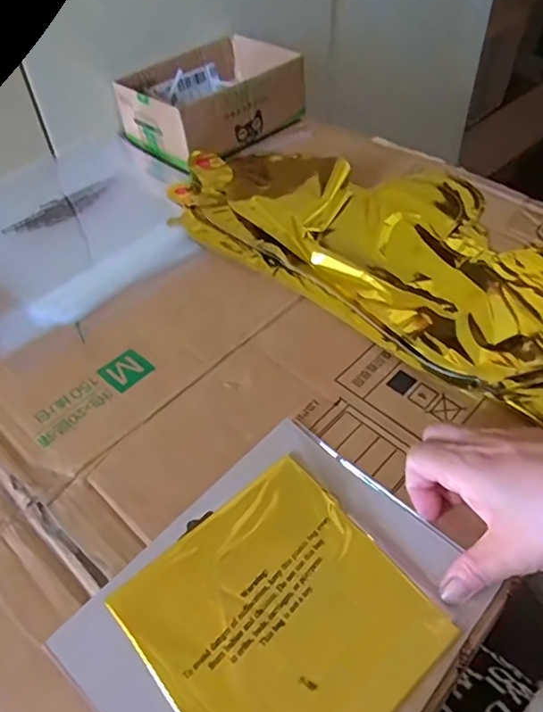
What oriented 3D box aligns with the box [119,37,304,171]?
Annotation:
[{"bbox_3d":[-0.069,-0.302,0.661,0.191,0.059,0.145,-36,54,-24],"label":"box"}]

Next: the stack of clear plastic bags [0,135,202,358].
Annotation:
[{"bbox_3d":[-0.193,-0.135,0.567,0.235,0.015,0.242,-32,52,-21],"label":"stack of clear plastic bags"}]

